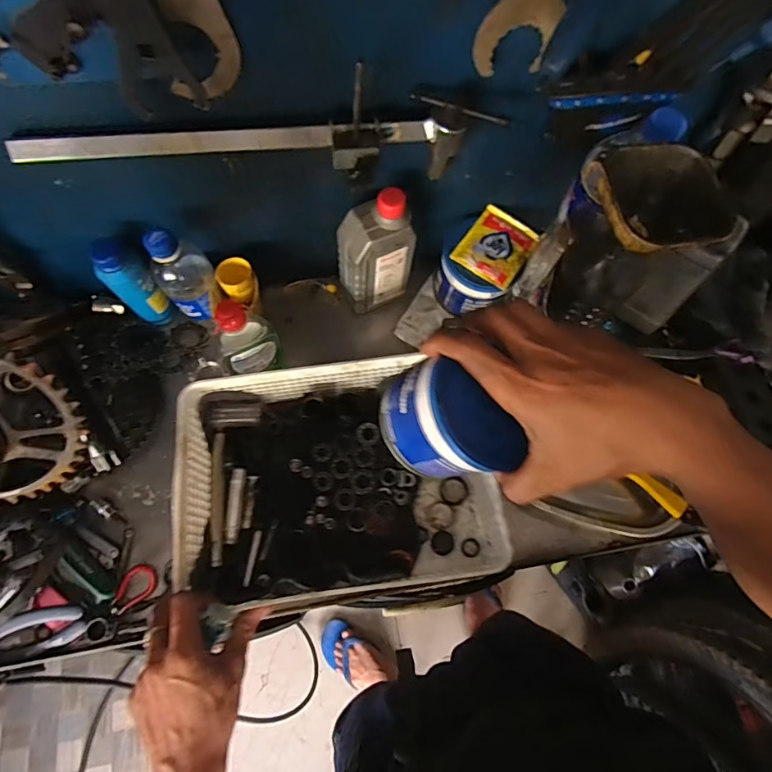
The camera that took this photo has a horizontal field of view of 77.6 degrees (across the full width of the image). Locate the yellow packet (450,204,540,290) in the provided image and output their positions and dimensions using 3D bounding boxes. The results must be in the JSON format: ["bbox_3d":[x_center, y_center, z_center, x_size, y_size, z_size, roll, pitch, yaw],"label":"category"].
[{"bbox_3d":[0.138,-0.174,0.603,0.079,0.012,0.098,32,71,10],"label":"yellow packet"}]

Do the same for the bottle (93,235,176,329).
[{"bbox_3d":[-0.295,-0.114,0.565,0.035,0.142,0.038,1,69,-2],"label":"bottle"}]

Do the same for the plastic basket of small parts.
[{"bbox_3d":[-0.054,0.101,0.541,0.323,0.078,0.243,-8,70,-5],"label":"plastic basket of small parts"}]

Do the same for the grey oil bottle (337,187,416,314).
[{"bbox_3d":[-0.011,-0.158,0.585,0.087,0.173,0.049,-11,70,-6],"label":"grey oil bottle"}]

